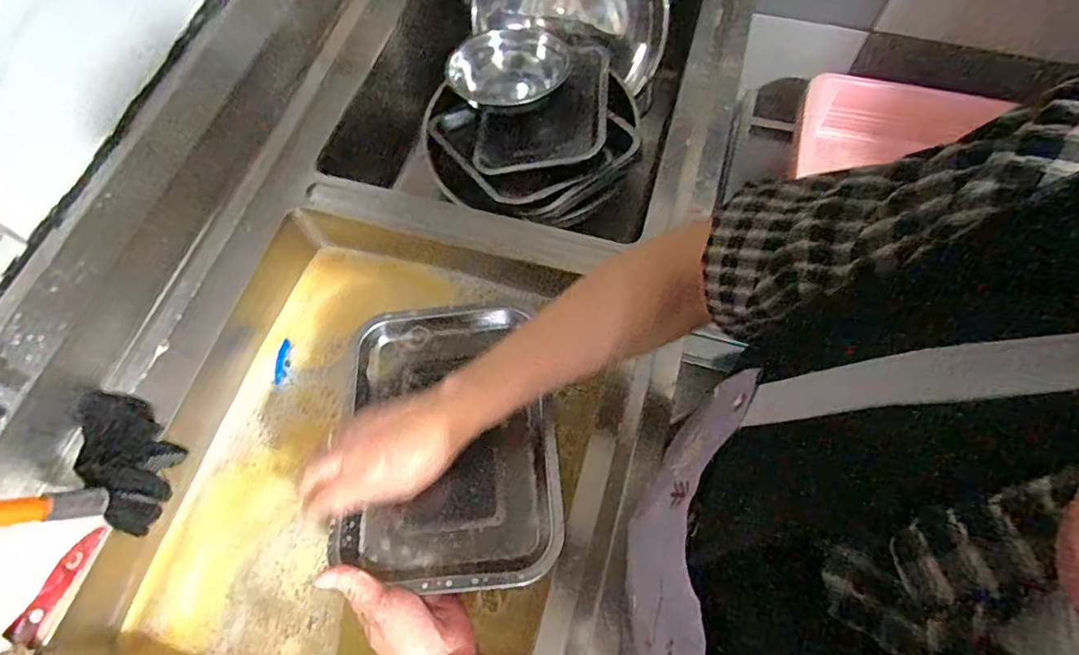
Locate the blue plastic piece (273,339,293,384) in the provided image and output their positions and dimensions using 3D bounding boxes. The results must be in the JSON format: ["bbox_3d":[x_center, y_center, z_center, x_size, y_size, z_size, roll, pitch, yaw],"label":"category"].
[{"bbox_3d":[-0.313,0.042,0.690,0.019,0.010,0.053,1,65,2],"label":"blue plastic piece"}]

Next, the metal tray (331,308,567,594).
[{"bbox_3d":[-0.083,0.094,0.509,0.184,0.048,0.255,-5,65,0],"label":"metal tray"}]

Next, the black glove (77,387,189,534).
[{"bbox_3d":[-0.407,0.126,0.565,0.074,0.058,0.134,-32,68,-12],"label":"black glove"}]

